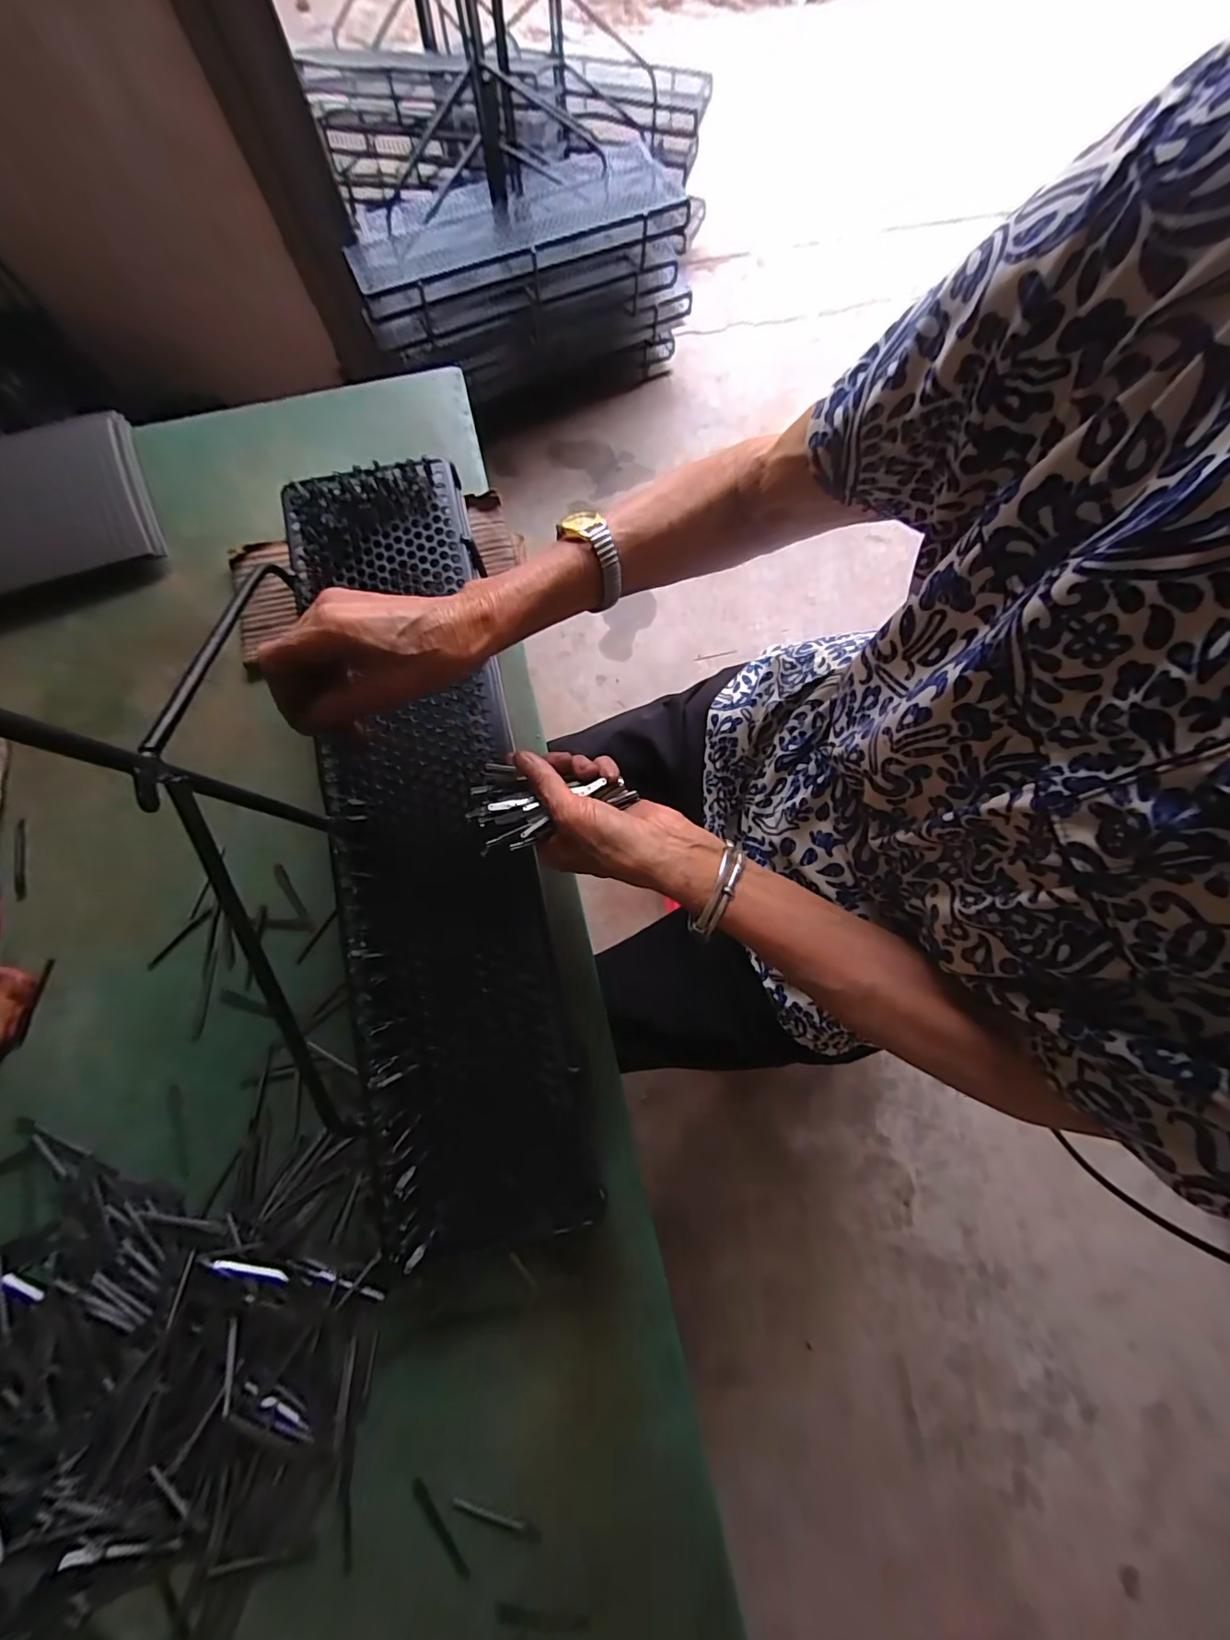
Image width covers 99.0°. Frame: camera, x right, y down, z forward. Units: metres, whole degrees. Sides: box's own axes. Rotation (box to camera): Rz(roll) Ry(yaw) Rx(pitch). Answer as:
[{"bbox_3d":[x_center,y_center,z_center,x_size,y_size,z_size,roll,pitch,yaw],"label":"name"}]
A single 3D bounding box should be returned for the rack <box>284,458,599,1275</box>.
[{"bbox_3d":[-0.141,-0.003,0.407,0.141,0.058,0.592,-12,80,-3],"label":"rack"}]

